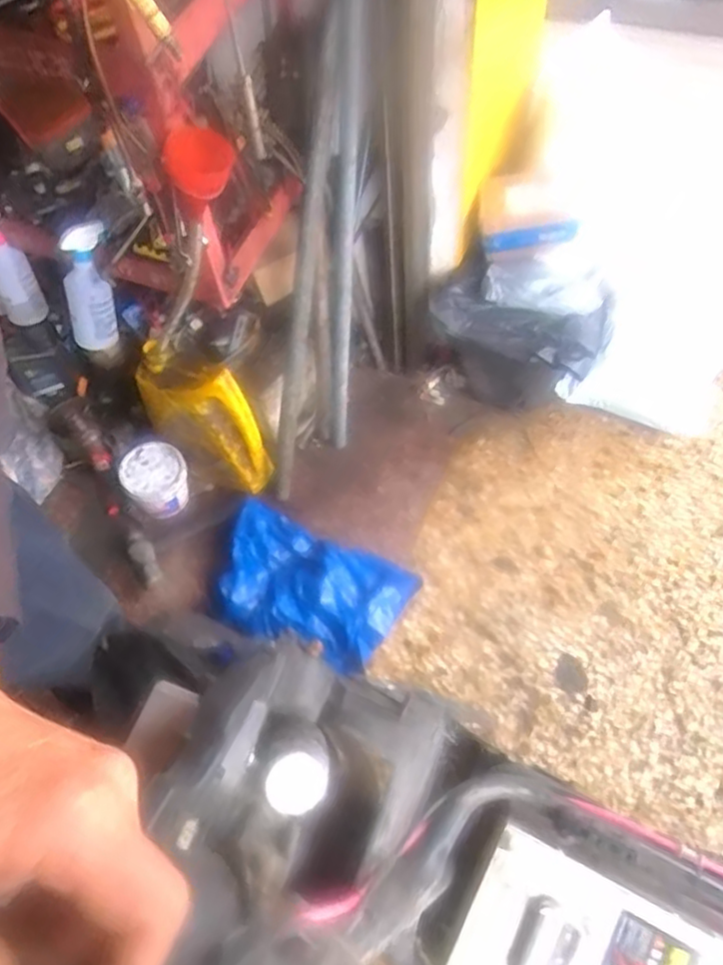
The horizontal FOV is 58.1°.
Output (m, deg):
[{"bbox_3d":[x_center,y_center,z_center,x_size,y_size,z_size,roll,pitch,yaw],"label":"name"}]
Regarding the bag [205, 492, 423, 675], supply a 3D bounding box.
[{"bbox_3d":[-0.113,0.188,1.166,0.372,0.070,0.229,26,62,16],"label":"bag"}]

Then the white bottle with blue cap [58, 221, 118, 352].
[{"bbox_3d":[-0.460,-0.324,1.112,0.083,0.243,0.080,12,35,9],"label":"white bottle with blue cap"}]

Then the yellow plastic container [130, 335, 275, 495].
[{"bbox_3d":[-0.293,-0.109,1.203,0.213,0.272,0.098,29,65,20],"label":"yellow plastic container"}]

